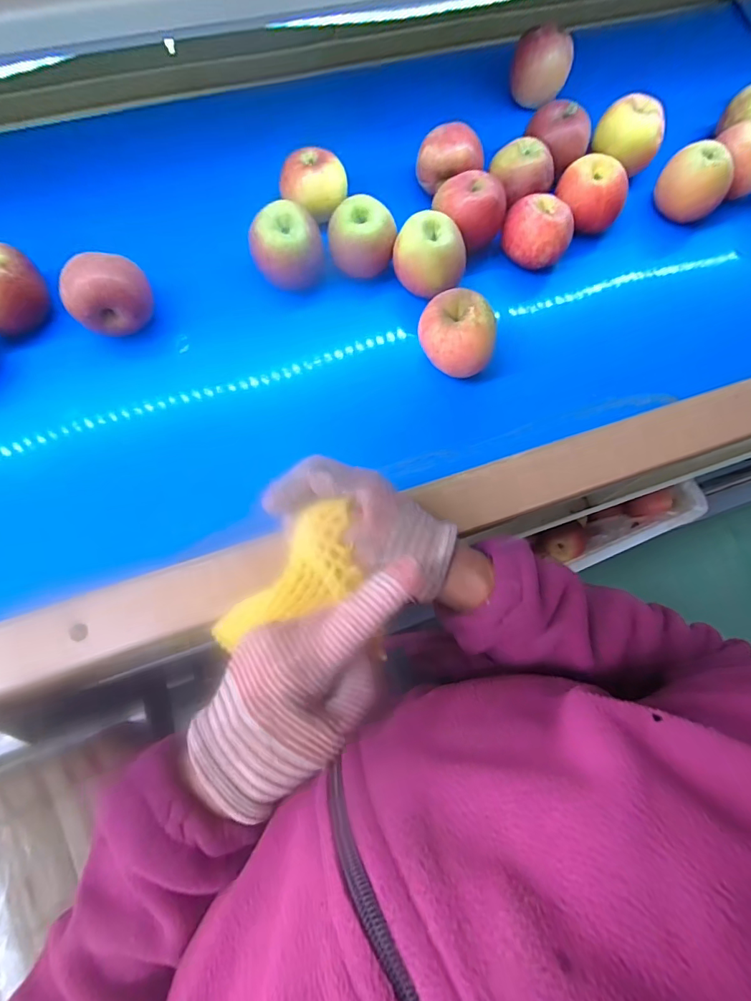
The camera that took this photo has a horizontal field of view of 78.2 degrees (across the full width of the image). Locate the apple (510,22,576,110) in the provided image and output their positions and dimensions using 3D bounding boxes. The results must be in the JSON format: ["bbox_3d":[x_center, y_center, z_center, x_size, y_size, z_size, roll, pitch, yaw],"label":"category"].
[{"bbox_3d":[0.211,-0.543,0.579,0.082,0.063,0.062,16,71,4],"label":"apple"}]

